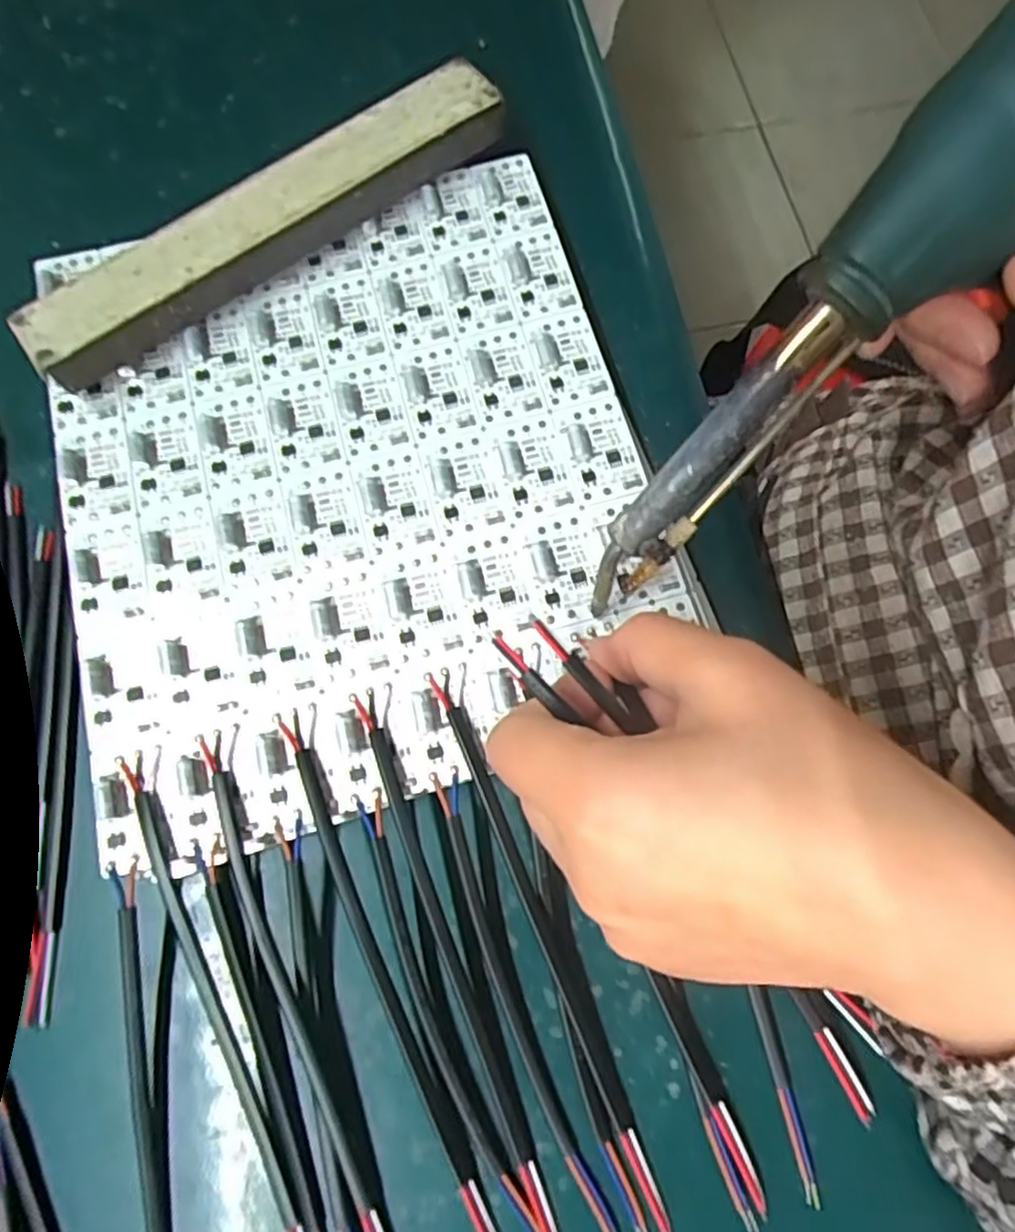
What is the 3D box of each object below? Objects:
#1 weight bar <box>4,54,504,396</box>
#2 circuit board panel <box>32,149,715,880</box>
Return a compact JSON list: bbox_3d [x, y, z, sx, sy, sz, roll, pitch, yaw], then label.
[{"bbox_3d":[-0.089,-0.149,0.272,0.196,0.025,0.029,-37,74,-14],"label":"weight bar"},{"bbox_3d":[-0.056,-0.052,0.256,0.204,0.006,0.227,-17,75,-5],"label":"circuit board panel"}]

